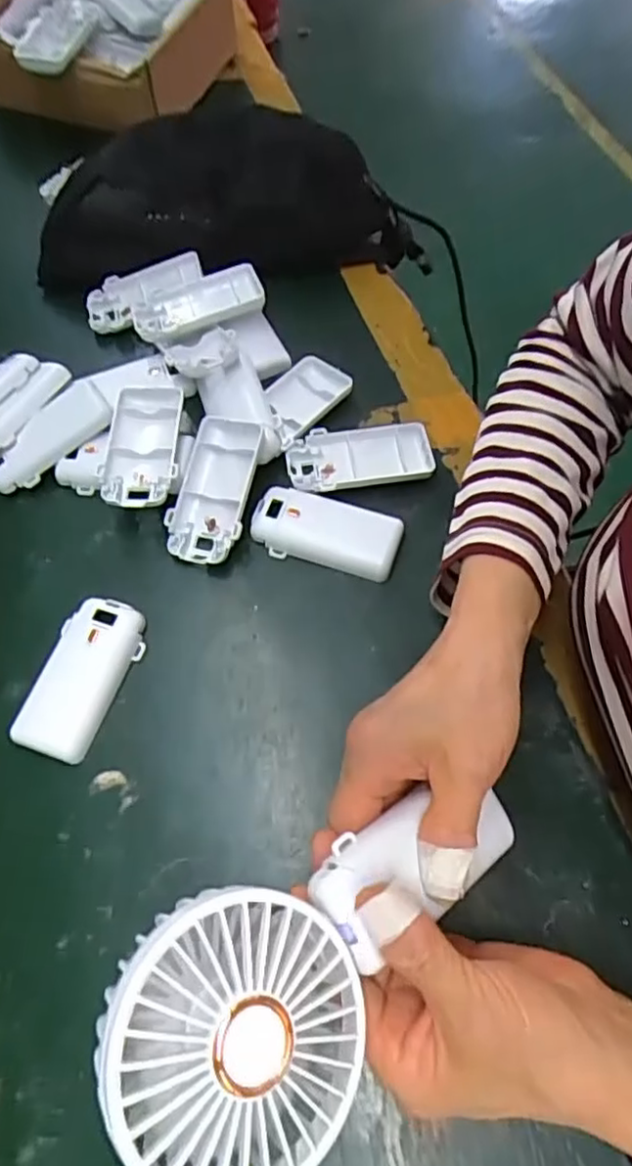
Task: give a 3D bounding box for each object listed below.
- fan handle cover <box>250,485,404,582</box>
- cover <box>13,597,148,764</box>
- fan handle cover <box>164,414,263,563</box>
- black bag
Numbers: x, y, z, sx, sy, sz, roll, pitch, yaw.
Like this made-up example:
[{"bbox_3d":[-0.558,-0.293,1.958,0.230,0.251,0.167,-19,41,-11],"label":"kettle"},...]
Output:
[{"bbox_3d":[0.006,-0.033,0.407,0.092,0.016,0.043,16,65,10],"label":"fan handle cover"},{"bbox_3d":[-0.135,0.052,0.371,0.045,0.014,0.092,15,65,10],"label":"cover"},{"bbox_3d":[-0.063,-0.063,0.417,0.047,0.025,0.105,12,79,8],"label":"fan handle cover"},{"bbox_3d":[-0.071,-0.308,0.518,0.285,0.089,0.118,-6,63,-1],"label":"black bag"}]

